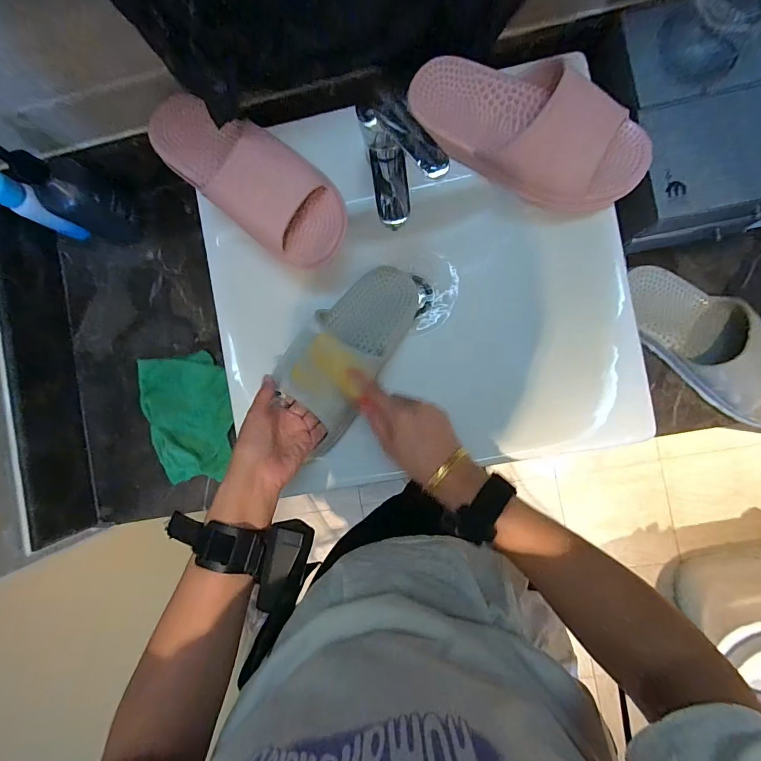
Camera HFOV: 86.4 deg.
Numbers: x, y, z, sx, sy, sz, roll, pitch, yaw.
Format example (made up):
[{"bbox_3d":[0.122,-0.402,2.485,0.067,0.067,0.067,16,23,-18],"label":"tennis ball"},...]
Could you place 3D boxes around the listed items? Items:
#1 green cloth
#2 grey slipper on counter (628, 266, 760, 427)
[{"bbox_3d":[-0.288,0.055,0.609,0.127,0.026,0.184,-8,88,5],"label":"green cloth"},{"bbox_3d":[0.435,-0.049,0.529,0.108,0.070,0.269,-41,86,3],"label":"grey slipper on counter"}]

